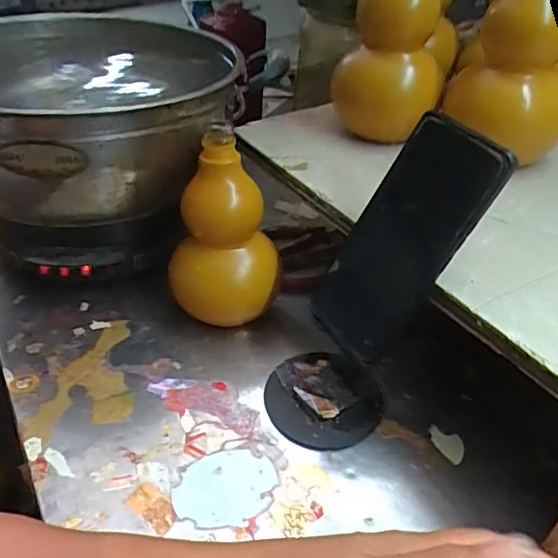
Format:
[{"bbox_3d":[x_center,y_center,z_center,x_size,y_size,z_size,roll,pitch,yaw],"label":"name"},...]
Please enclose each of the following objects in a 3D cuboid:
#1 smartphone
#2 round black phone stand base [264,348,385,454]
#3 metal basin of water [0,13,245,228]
[{"bbox_3d":[0.080,-0.026,0.373,0.010,0.162,0.075,7,34,-42],"label":"smartphone"},{"bbox_3d":[0.034,0.092,0.442,0.086,0.014,0.086,1,38,-1],"label":"round black phone stand base"},{"bbox_3d":[-0.204,-0.171,0.541,0.328,0.128,0.306,-2,39,2],"label":"metal basin of water"}]

